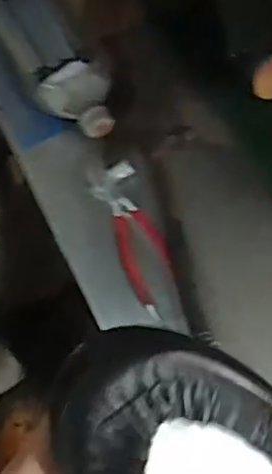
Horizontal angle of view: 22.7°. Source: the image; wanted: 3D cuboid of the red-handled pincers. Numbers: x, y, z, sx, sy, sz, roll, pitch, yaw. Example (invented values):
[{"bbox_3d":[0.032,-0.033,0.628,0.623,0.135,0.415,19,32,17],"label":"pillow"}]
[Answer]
[{"bbox_3d":[0.002,0.001,0.671,0.046,0.018,0.154,-22,70,-6],"label":"red-handled pincers"}]

